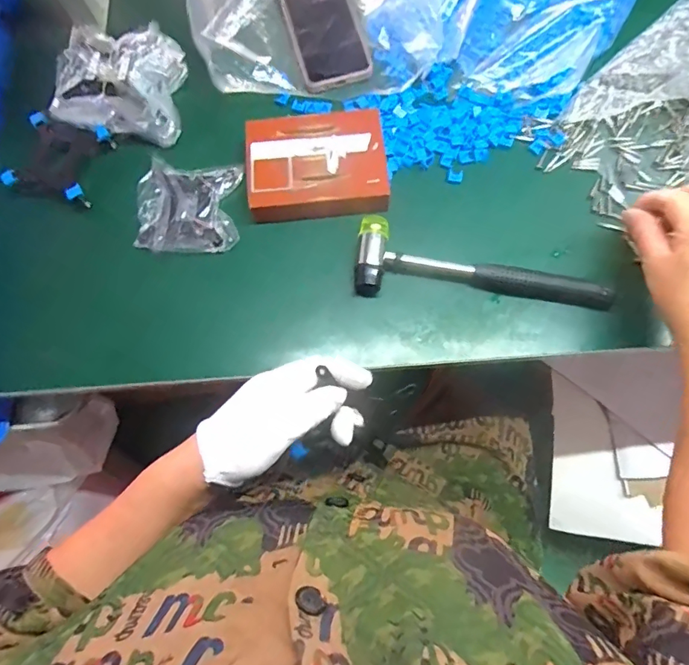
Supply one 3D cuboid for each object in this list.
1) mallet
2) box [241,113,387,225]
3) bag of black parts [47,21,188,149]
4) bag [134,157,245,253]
[{"bbox_3d":[0.133,-0.063,0.433,0.240,0.021,0.076,6,76,3],"label":"mallet"},{"bbox_3d":[-0.028,-0.169,0.460,0.136,0.029,0.119,-5,76,0],"label":"box"},{"bbox_3d":[-0.235,-0.267,0.473,0.118,0.042,0.111,7,76,3],"label":"bag of black parts"},{"bbox_3d":[-0.163,-0.132,0.466,0.107,0.016,0.102,2,76,2],"label":"bag"}]

